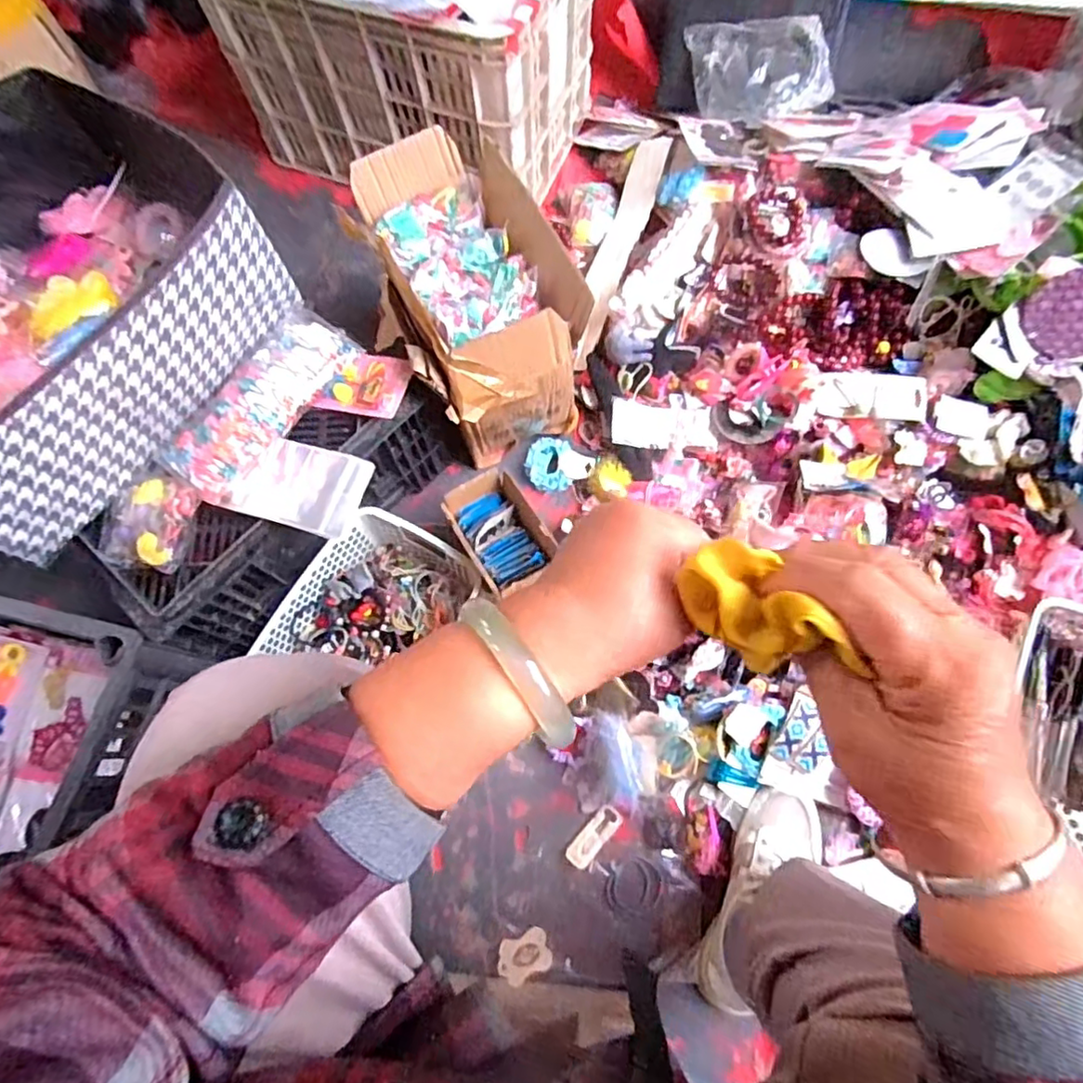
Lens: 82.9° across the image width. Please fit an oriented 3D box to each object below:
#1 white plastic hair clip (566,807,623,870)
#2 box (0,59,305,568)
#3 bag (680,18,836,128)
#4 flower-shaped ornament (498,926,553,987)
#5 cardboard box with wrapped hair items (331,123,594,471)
[{"bbox_3d":[0.061,0.343,0.712,0.029,0.004,0.076,42,77,14],"label":"white plastic hair clip"},{"bbox_3d":[-0.516,-0.243,0.628,0.349,0.159,0.422,34,76,12],"label":"box"},{"bbox_3d":[0.334,-0.737,0.946,0.177,0.067,0.192,-12,71,-2],"label":"bag"},{"bbox_3d":[-0.019,0.453,0.668,0.060,0.006,0.043,-31,41,5],"label":"flower-shaped ornament"},{"bbox_3d":[-0.100,-0.297,0.796,0.203,0.240,0.332,-28,73,-8],"label":"cardboard box with wrapped hair items"}]

